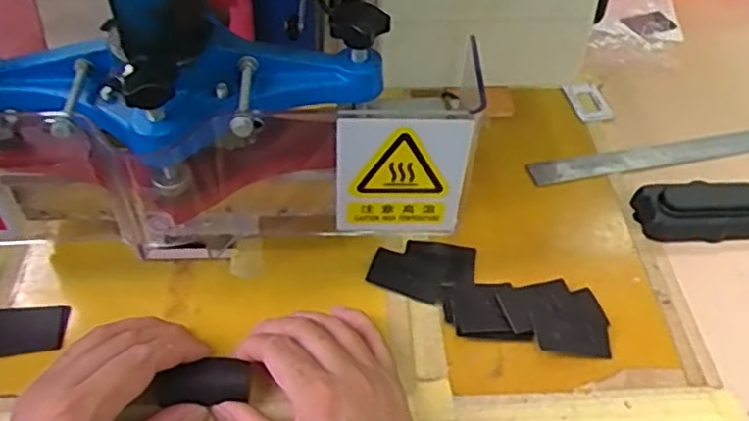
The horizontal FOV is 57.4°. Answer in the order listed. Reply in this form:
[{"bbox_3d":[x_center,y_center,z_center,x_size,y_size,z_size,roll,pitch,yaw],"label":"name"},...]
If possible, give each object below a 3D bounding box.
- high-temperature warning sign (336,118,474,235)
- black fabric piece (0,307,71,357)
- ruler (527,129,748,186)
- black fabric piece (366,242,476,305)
[{"bbox_3d":[0.017,-0.018,0.430,0.080,0.096,0.009,3,48,0],"label":"high-temperature warning sign"},{"bbox_3d":[-0.245,0.084,0.476,0.062,0.004,0.037,-6,54,-4],"label":"black fabric piece"},{"bbox_3d":[0.295,-0.056,0.624,0.323,0.005,0.032,-9,42,-10],"label":"ruler"},{"bbox_3d":[0.037,0.044,0.520,0.077,0.005,0.054,7,48,4],"label":"black fabric piece"}]

